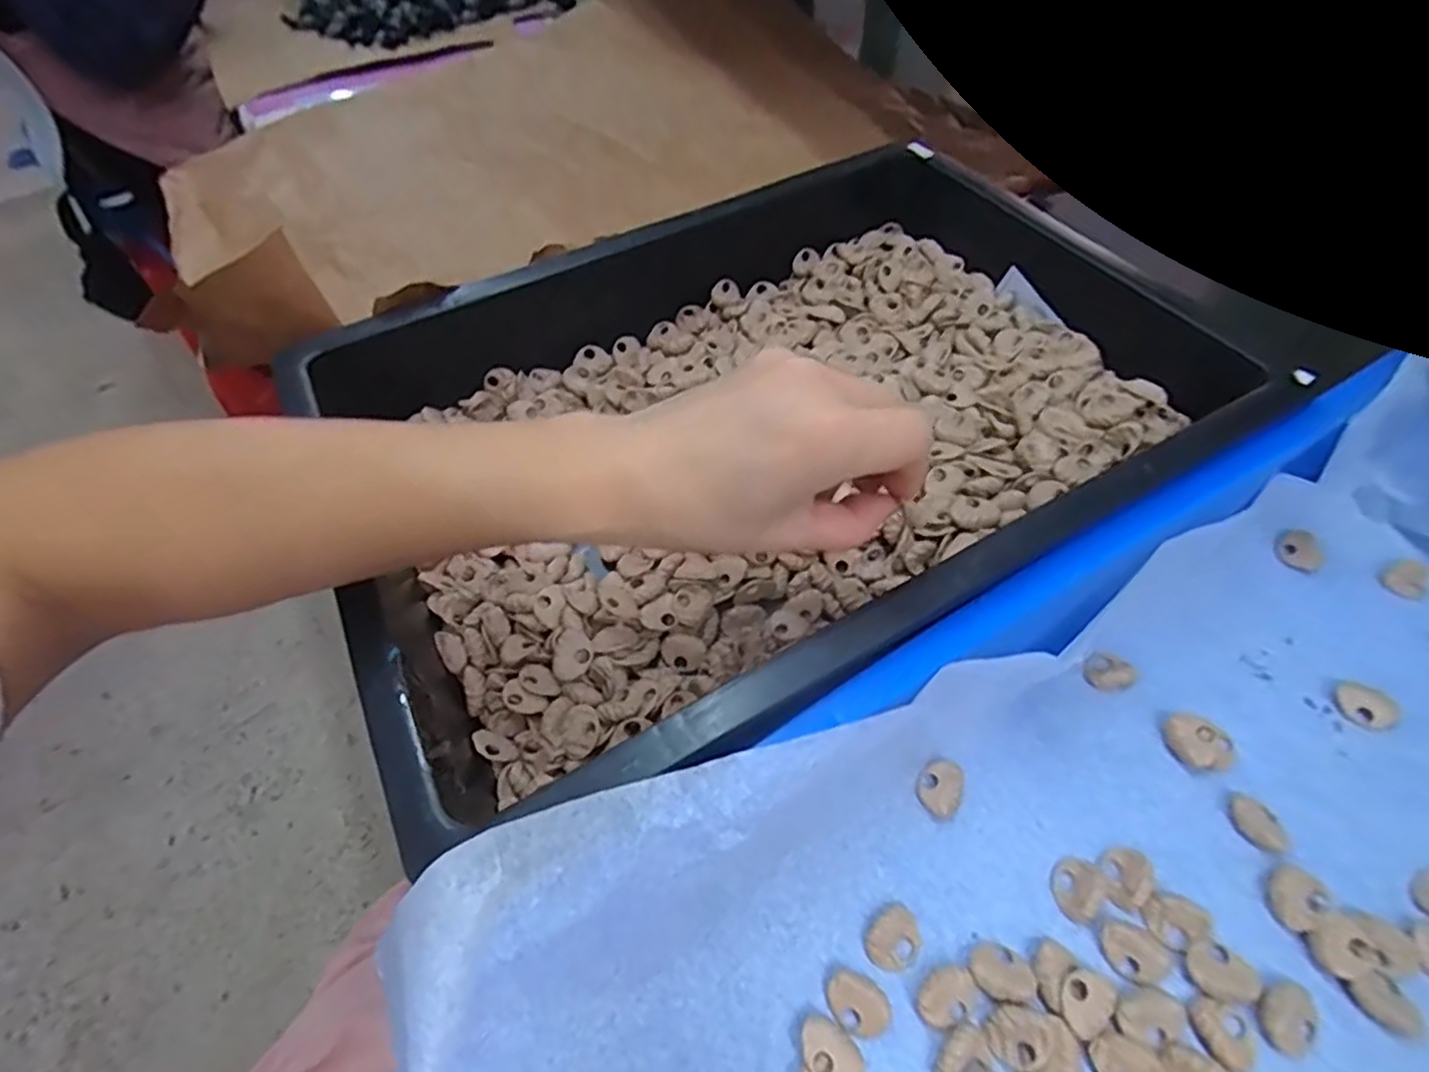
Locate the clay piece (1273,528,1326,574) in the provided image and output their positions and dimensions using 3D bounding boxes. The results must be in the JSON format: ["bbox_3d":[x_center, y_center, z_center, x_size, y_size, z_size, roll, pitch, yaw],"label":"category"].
[{"bbox_3d":[0.311,0.007,0.362,0.024,0.004,0.021,-40,60,-22],"label":"clay piece"}]

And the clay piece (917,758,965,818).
[{"bbox_3d":[0.099,0.109,0.298,0.018,0.005,0.024,30,62,25],"label":"clay piece"}]

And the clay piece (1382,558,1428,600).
[{"bbox_3d":[0.353,0.022,0.348,0.024,0.004,0.018,-36,58,-19],"label":"clay piece"}]

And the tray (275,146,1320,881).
[{"bbox_3d":[0.026,-0.058,0.360,0.420,0.083,0.289,-27,56,-14],"label":"tray"}]

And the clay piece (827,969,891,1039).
[{"bbox_3d":[0.054,0.175,0.256,0.023,0.004,0.019,34,64,27],"label":"clay piece"}]

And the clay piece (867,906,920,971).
[{"bbox_3d":[0.071,0.158,0.268,0.019,0.004,0.023,37,65,27],"label":"clay piece"}]

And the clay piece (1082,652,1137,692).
[{"bbox_3d":[0.186,0.063,0.322,0.021,0.007,0.019,-11,53,-2],"label":"clay piece"}]

